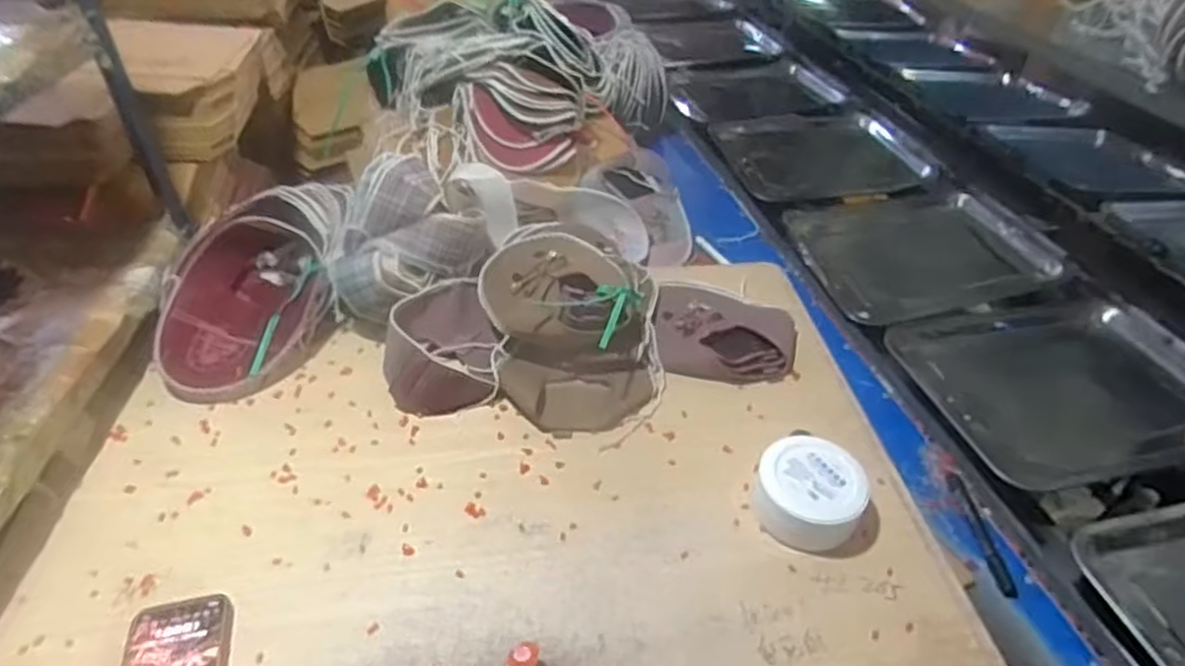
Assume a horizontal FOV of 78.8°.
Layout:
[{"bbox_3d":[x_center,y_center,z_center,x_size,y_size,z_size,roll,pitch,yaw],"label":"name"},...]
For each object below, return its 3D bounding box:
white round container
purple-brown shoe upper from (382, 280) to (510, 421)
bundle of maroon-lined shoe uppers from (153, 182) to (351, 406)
[{"bbox_3d":[0.210,0.157,0.704,0.099,0.063,0.090,2,43,-2],"label":"white round container"},{"bbox_3d":[-0.172,0.008,0.834,0.130,0.078,0.165,-8,44,-12],"label":"purple-brown shoe upper"},{"bbox_3d":[-0.410,-0.056,0.869,0.204,0.125,0.267,1,43,-2],"label":"bundle of maroon-lined shoe uppers"}]

